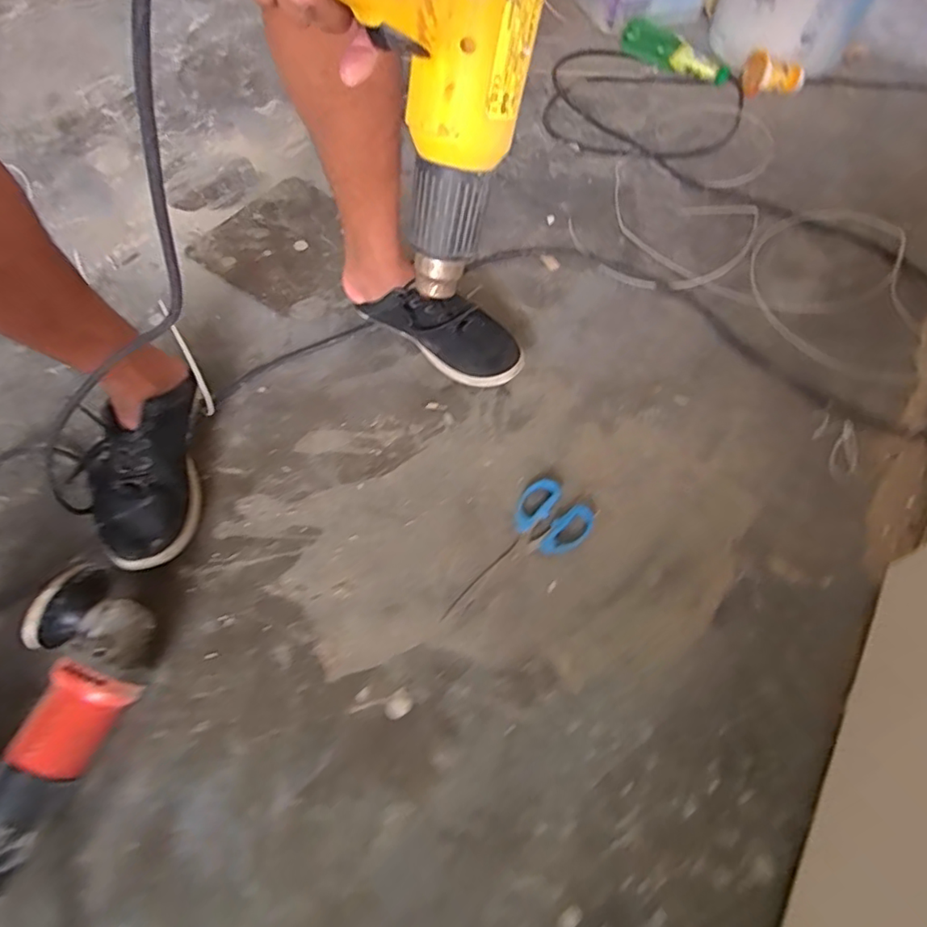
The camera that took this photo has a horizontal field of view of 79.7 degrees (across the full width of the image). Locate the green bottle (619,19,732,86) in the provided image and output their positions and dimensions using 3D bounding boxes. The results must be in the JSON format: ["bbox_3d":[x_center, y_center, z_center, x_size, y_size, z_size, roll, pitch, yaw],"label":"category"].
[{"bbox_3d":[0.406,-0.798,1.082,0.232,0.048,0.063,36,67,16],"label":"green bottle"}]

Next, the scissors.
[{"bbox_3d":[0.061,0.105,0.612,0.085,0.012,0.195,36,67,16],"label":"scissors"}]

